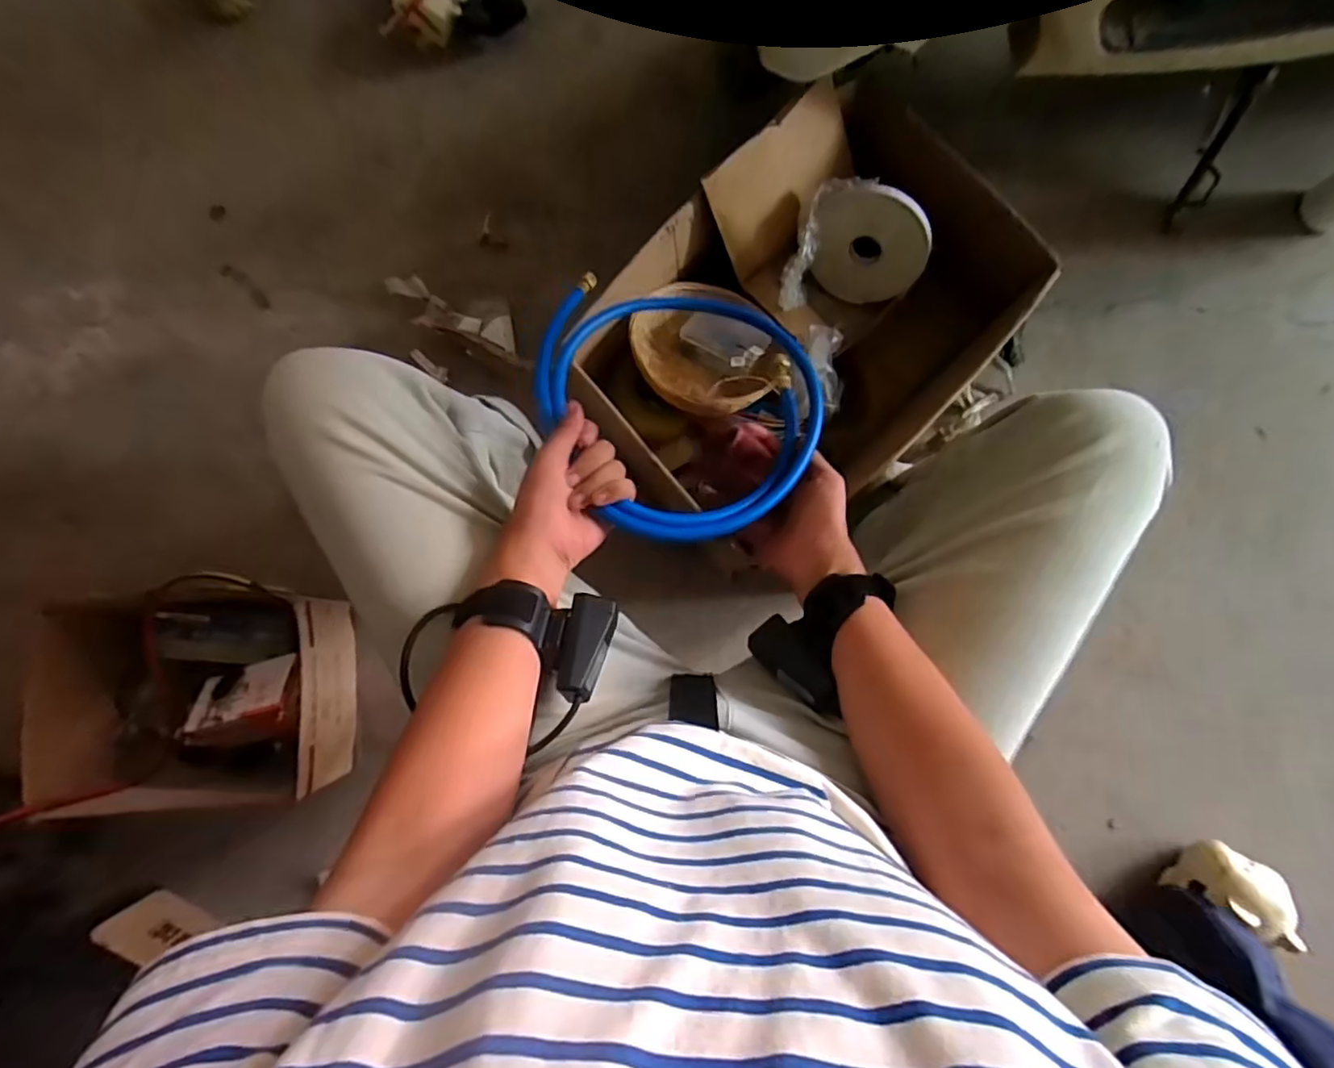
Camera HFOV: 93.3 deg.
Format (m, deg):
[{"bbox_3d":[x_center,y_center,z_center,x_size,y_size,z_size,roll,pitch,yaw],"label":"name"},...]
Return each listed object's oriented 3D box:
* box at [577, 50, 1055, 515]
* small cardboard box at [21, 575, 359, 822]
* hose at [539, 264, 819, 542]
[{"bbox_3d":[0.182,-0.274,0.862,0.407,0.191,0.547,44,85,4],"label":"box"},{"bbox_3d":[-0.584,0.204,0.810,0.320,0.155,0.281,0,84,-1],"label":"small cardboard box"},{"bbox_3d":[0.011,-0.118,0.541,0.243,0.043,0.268,5,68,-4],"label":"hose"}]

